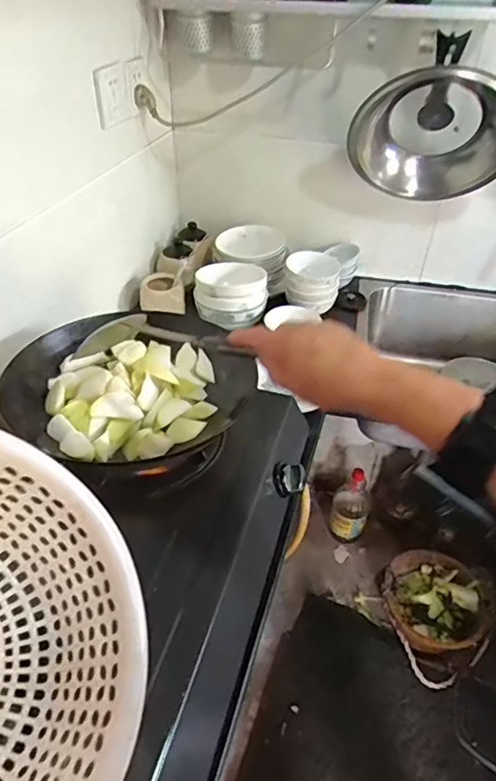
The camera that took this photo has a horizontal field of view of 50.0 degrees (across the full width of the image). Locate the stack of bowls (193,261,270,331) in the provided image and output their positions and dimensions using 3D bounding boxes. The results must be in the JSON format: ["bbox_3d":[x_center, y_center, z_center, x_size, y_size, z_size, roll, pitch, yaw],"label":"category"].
[{"bbox_3d":[-0.034,-0.200,1.095,0.145,0.084,0.126,-3,41,-5],"label":"stack of bowls"}]

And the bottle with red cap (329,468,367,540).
[{"bbox_3d":[0.318,0.347,1.652,0.111,0.326,0.086,14,42,14],"label":"bottle with red cap"}]

